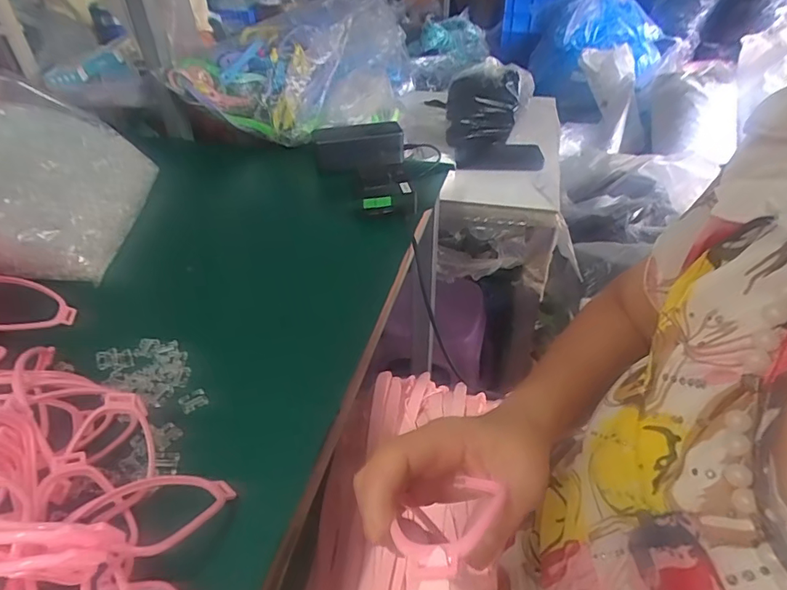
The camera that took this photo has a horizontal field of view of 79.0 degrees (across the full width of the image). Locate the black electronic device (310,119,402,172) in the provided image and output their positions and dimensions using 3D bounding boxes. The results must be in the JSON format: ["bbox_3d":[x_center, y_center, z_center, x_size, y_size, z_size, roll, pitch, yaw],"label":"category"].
[{"bbox_3d":[-0.051,-0.218,0.702,0.128,0.050,0.040,-8,39,-8],"label":"black electronic device"}]

